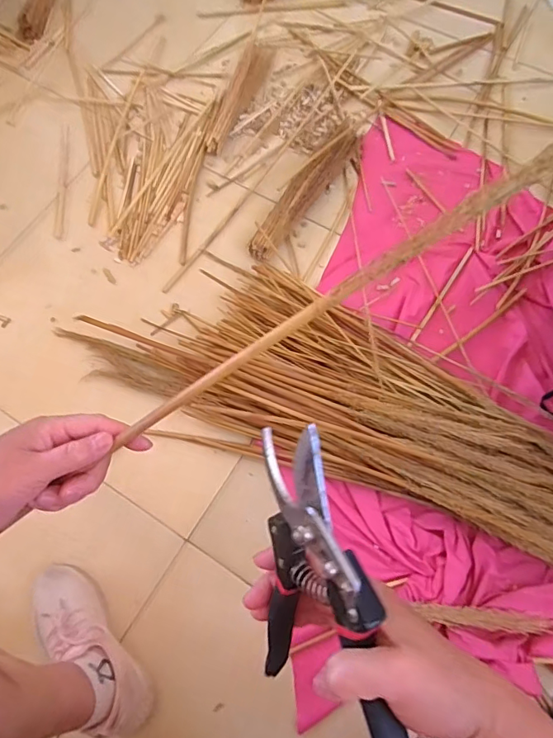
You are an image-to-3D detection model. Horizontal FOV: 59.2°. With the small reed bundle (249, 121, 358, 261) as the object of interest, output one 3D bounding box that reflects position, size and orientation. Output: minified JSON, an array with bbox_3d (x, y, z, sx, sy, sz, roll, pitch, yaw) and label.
[{"bbox_3d":[0.060,-0.347,0.922,0.052,0.044,0.352,30,74,13],"label":"small reed bundle"}]

